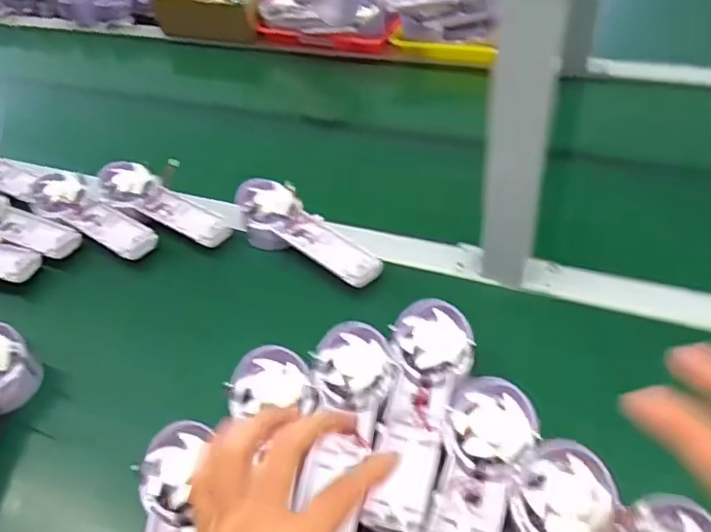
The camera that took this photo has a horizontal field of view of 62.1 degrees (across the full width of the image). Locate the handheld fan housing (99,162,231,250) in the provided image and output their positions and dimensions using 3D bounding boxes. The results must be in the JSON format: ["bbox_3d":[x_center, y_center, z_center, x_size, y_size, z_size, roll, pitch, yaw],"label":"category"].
[{"bbox_3d":[-0.214,-0.068,0.661,0.186,0.031,0.062,27,55,26],"label":"handheld fan housing"}]

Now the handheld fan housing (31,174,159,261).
[{"bbox_3d":[-0.298,-0.057,0.666,0.188,0.030,0.049,26,55,26],"label":"handheld fan housing"}]

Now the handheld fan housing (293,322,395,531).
[{"bbox_3d":[-0.007,0.122,0.430,0.059,0.026,0.184,2,50,7],"label":"handheld fan housing"}]

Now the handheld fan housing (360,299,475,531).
[{"bbox_3d":[0.049,0.107,0.439,0.060,0.034,0.174,7,49,11],"label":"handheld fan housing"}]

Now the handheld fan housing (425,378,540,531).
[{"bbox_3d":[0.077,0.157,0.384,0.057,0.027,0.178,12,50,15],"label":"handheld fan housing"}]

